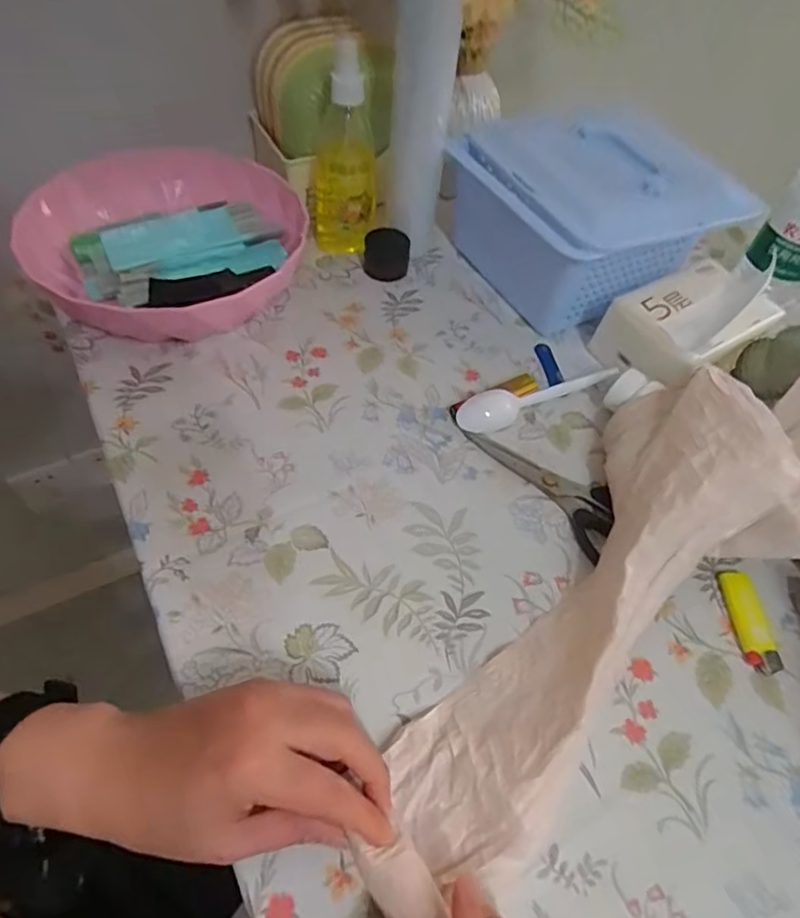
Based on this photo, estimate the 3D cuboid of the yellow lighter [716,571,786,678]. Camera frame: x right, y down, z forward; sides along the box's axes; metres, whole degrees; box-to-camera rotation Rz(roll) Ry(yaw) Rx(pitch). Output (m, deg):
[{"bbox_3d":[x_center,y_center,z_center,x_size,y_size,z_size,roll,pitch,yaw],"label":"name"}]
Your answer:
[{"bbox_3d":[0.232,0.107,0.380,0.023,0.011,0.067,3,54,-4],"label":"yellow lighter"}]

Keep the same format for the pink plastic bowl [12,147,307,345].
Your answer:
[{"bbox_3d":[-0.206,-0.202,0.526,0.219,0.071,0.251,-32,63,-25],"label":"pink plastic bowl"}]

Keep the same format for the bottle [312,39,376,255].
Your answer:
[{"bbox_3d":[-0.051,-0.274,0.525,0.055,0.178,0.042,-4,55,-8],"label":"bottle"}]

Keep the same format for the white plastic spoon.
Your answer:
[{"bbox_3d":[0.114,-0.054,0.481,0.147,0.015,0.029,-22,59,-19],"label":"white plastic spoon"}]

